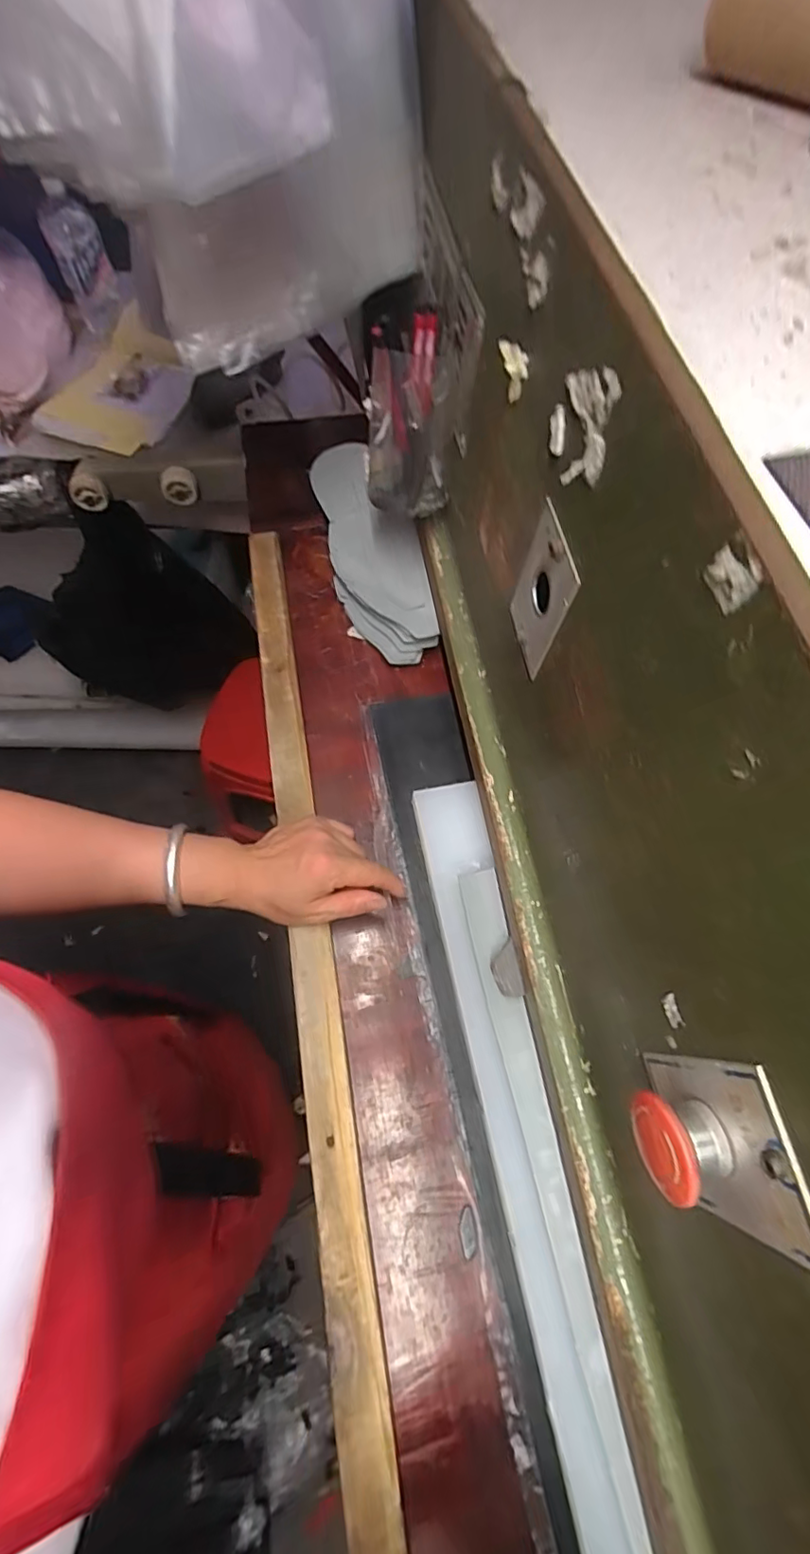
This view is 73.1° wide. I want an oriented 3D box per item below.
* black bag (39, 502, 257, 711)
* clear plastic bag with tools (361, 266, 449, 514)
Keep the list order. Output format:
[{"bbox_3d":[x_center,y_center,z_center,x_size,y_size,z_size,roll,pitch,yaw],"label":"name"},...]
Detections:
[{"bbox_3d":[-0.448,-0.260,0.926,0.330,0.435,0.054,-10,68,-6],"label":"black bag"},{"bbox_3d":[0.002,-0.300,0.455,0.069,0.134,0.092,0,67,-2],"label":"clear plastic bag with tools"}]

